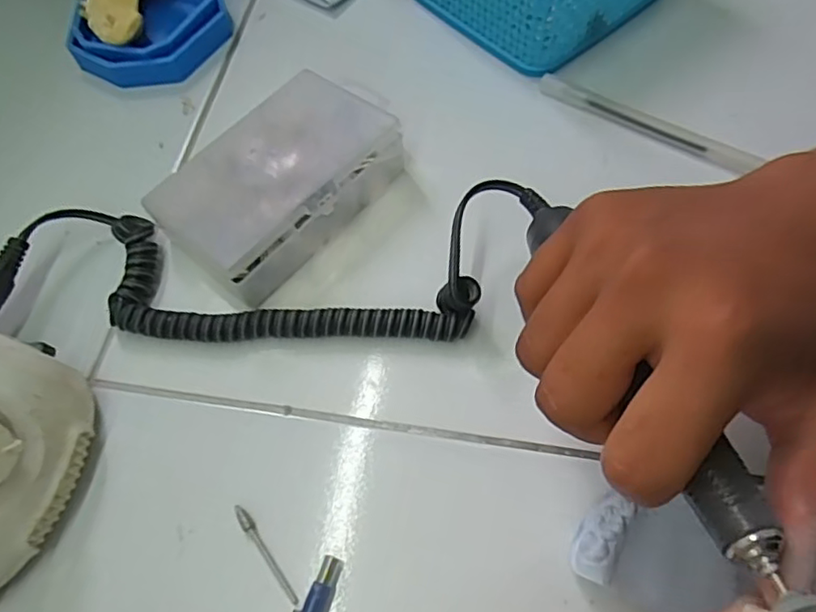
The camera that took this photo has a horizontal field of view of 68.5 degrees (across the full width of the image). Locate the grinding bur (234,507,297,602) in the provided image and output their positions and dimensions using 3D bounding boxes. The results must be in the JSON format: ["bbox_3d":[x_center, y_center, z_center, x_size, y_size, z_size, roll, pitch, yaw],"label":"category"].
[{"bbox_3d":[-0.058,0.100,0.241,0.005,0.005,0.045,-33,66,-13],"label":"grinding bur"}]

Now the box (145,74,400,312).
[{"bbox_3d":[-0.065,-0.063,0.305,0.073,0.036,0.116,37,71,19],"label":"box"}]

